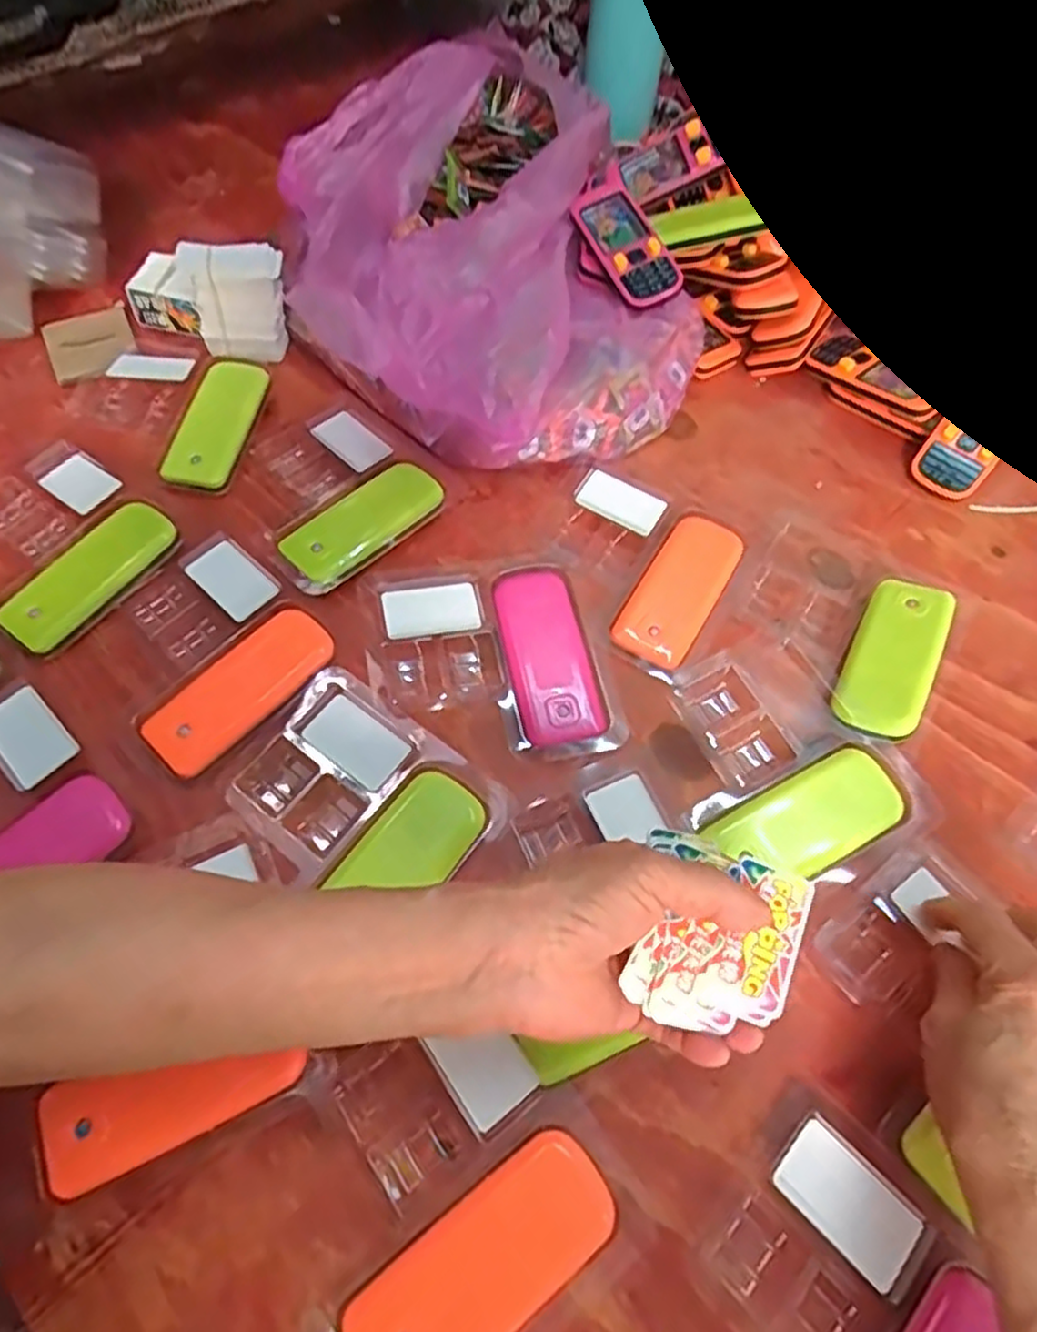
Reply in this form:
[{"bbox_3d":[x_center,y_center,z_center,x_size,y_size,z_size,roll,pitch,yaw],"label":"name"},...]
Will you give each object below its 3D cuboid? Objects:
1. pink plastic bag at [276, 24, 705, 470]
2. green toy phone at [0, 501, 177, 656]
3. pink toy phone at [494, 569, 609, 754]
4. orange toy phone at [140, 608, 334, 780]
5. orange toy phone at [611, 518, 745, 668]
[{"bbox_3d":[-0.031,-0.293,0.510,0.251,0.114,0.329,-17,62,-13],"label":"pink plastic bag"},{"bbox_3d":[-0.248,-0.055,0.416,0.043,0.016,0.103,36,64,17],"label":"green toy phone"},{"bbox_3d":[0.016,-0.007,0.402,0.045,0.010,0.106,-11,61,-9],"label":"pink toy phone"},{"bbox_3d":[-0.147,0.010,0.383,0.043,0.010,0.103,40,65,19],"label":"orange toy phone"},{"bbox_3d":[0.097,-0.047,0.430,0.043,0.015,0.103,29,62,13],"label":"orange toy phone"}]

